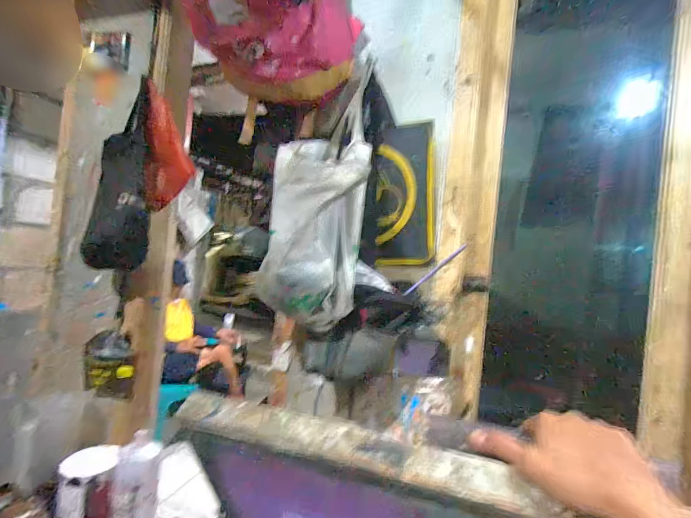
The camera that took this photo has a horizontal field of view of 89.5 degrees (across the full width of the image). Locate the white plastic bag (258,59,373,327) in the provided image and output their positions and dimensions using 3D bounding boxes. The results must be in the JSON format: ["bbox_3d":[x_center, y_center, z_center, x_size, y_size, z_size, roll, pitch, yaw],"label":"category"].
[{"bbox_3d":[-0.041,-0.113,0.593,0.148,0.422,0.156,6,-1,-1],"label":"white plastic bag"}]

